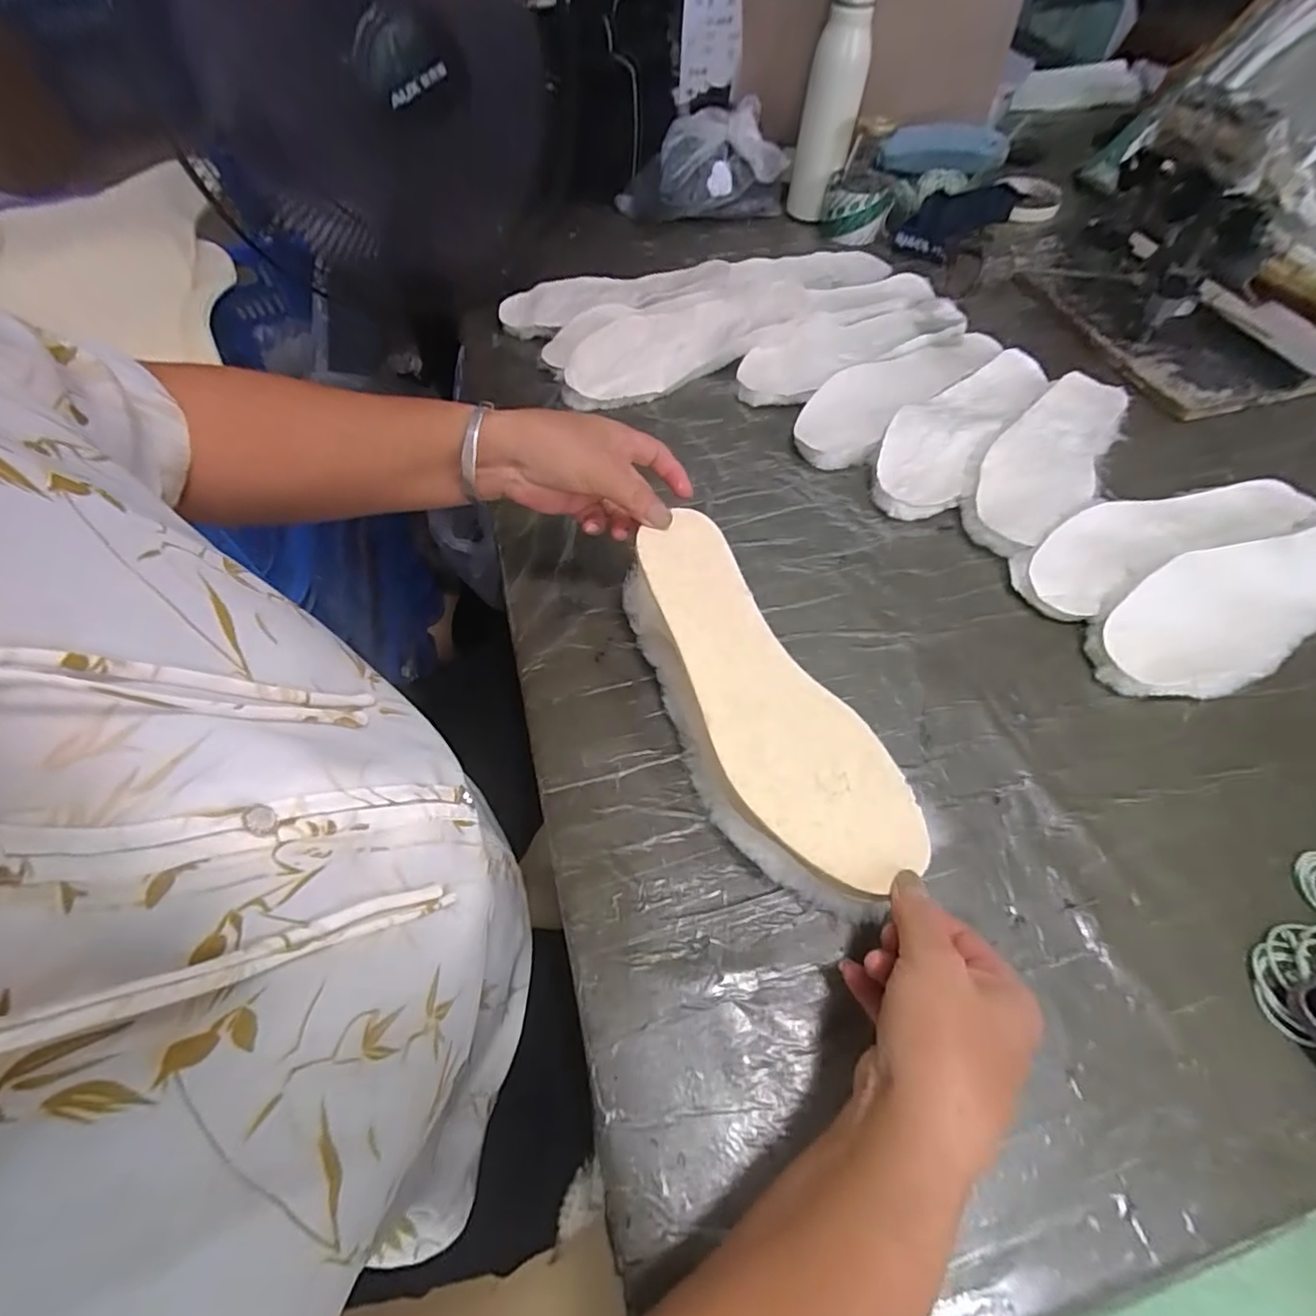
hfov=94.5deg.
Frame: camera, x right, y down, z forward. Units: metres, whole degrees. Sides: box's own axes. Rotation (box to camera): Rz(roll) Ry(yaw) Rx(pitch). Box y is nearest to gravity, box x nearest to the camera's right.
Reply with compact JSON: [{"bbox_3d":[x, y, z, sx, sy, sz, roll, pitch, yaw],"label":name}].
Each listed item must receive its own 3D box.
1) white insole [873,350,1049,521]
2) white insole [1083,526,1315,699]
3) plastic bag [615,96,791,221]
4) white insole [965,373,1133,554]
[{"bbox_3d":[0.288,-0.229,0.584,0.091,0.024,0.277,33,65,20],"label":"white insole"},{"bbox_3d":[0.437,-0.042,0.452,0.263,0.033,0.090,-24,60,-12],"label":"white insole"},{"bbox_3d":[0.061,-0.695,0.859,0.233,0.108,0.117,6,58,6],"label":"plastic bag"},{"bbox_3d":[0.359,-0.192,0.555,0.090,0.023,0.277,35,65,21],"label":"white insole"}]

